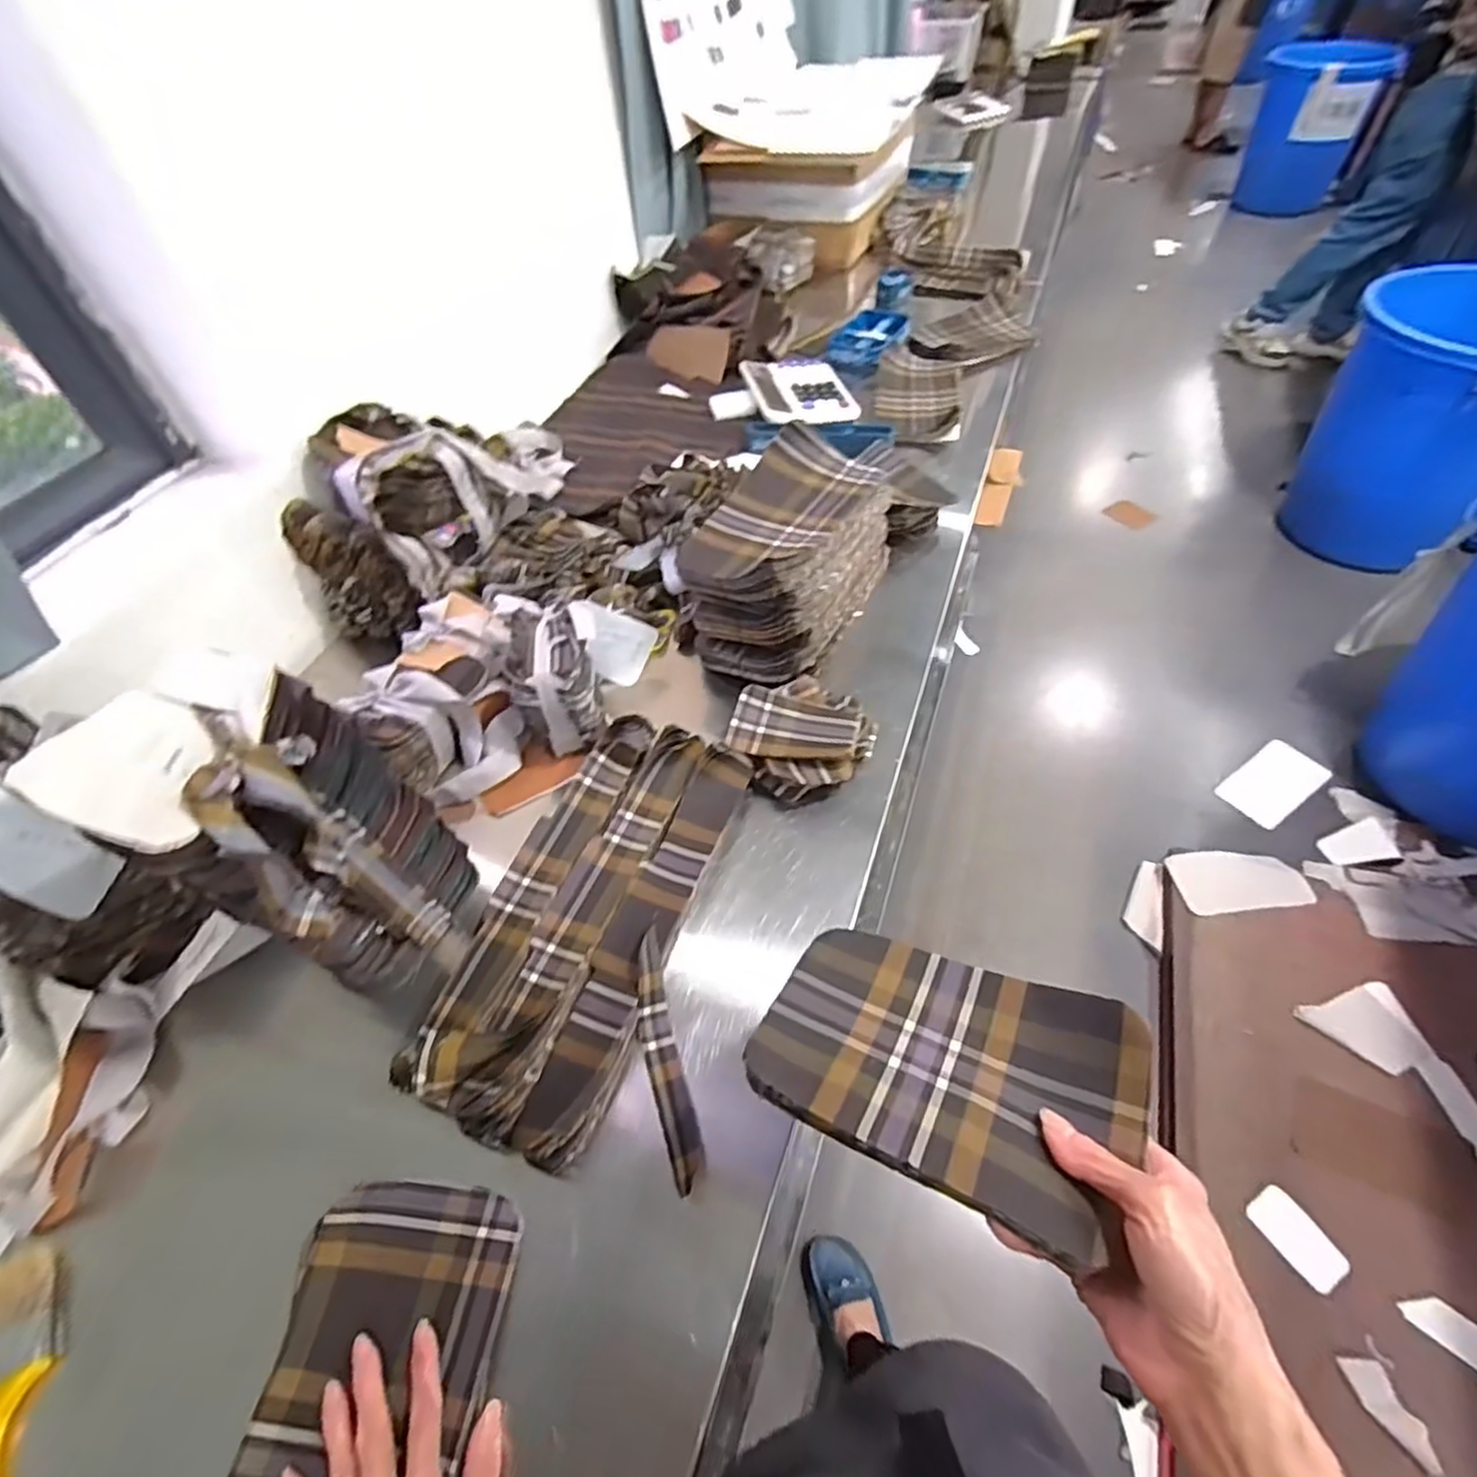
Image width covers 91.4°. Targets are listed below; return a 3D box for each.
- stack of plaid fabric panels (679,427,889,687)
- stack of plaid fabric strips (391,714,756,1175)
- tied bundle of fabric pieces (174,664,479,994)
[{"bbox_3d":[0.059,-0.198,0.813,0.150,0.151,0.255,23,57,21],"label":"stack of plaid fabric panels"},{"bbox_3d":[-0.126,0.142,0.620,0.162,0.050,0.364,16,55,16],"label":"stack of plaid fabric strips"},{"bbox_3d":[-0.287,0.096,0.552,0.071,0.284,0.143,-1,52,4],"label":"tied bundle of fabric pieces"}]

